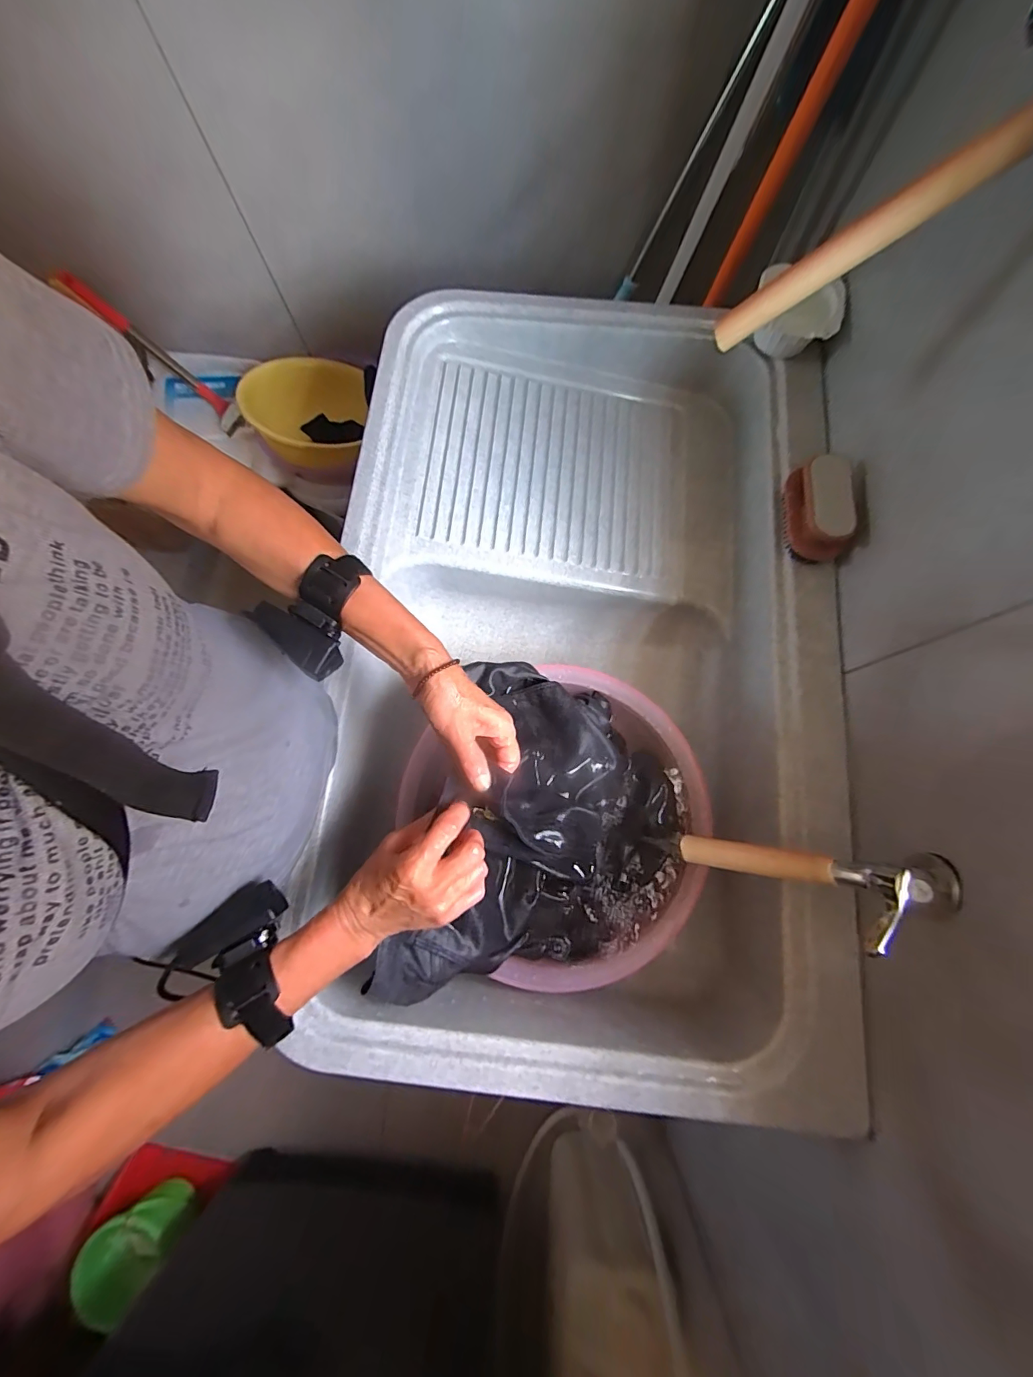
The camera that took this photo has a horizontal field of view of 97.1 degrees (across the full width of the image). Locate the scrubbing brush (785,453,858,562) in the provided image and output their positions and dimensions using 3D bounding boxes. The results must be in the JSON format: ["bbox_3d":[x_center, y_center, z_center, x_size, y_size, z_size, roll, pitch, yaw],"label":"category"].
[{"bbox_3d":[0.325,-0.194,0.483,0.049,0.056,0.110,6,77,2],"label":"scrubbing brush"}]

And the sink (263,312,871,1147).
[{"bbox_3d":[0.068,-0.057,0.592,0.536,0.196,0.901,4,77,2],"label":"sink"}]

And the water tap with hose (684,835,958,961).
[{"bbox_3d":[0.233,0.154,0.376,0.199,0.093,0.066,-3,72,44],"label":"water tap with hose"}]

